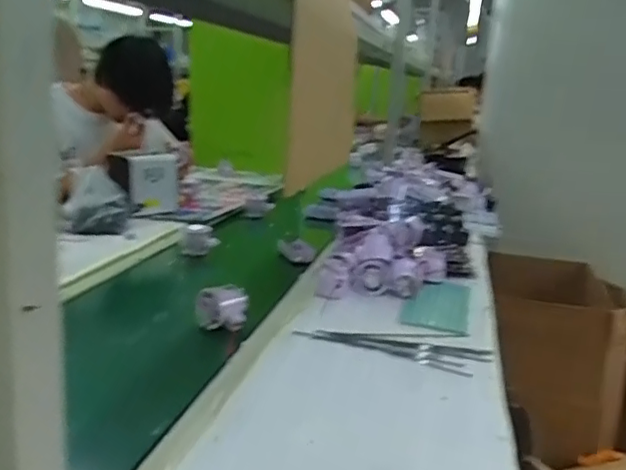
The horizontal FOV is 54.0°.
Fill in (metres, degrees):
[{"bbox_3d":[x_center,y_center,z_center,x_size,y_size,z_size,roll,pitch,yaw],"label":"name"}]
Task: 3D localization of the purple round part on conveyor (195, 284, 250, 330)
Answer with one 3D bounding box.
[{"bbox_3d":[-0.132,0.102,0.893,0.072,0.053,0.053,3,15,-6],"label":"purple round part on conveyor"}]

